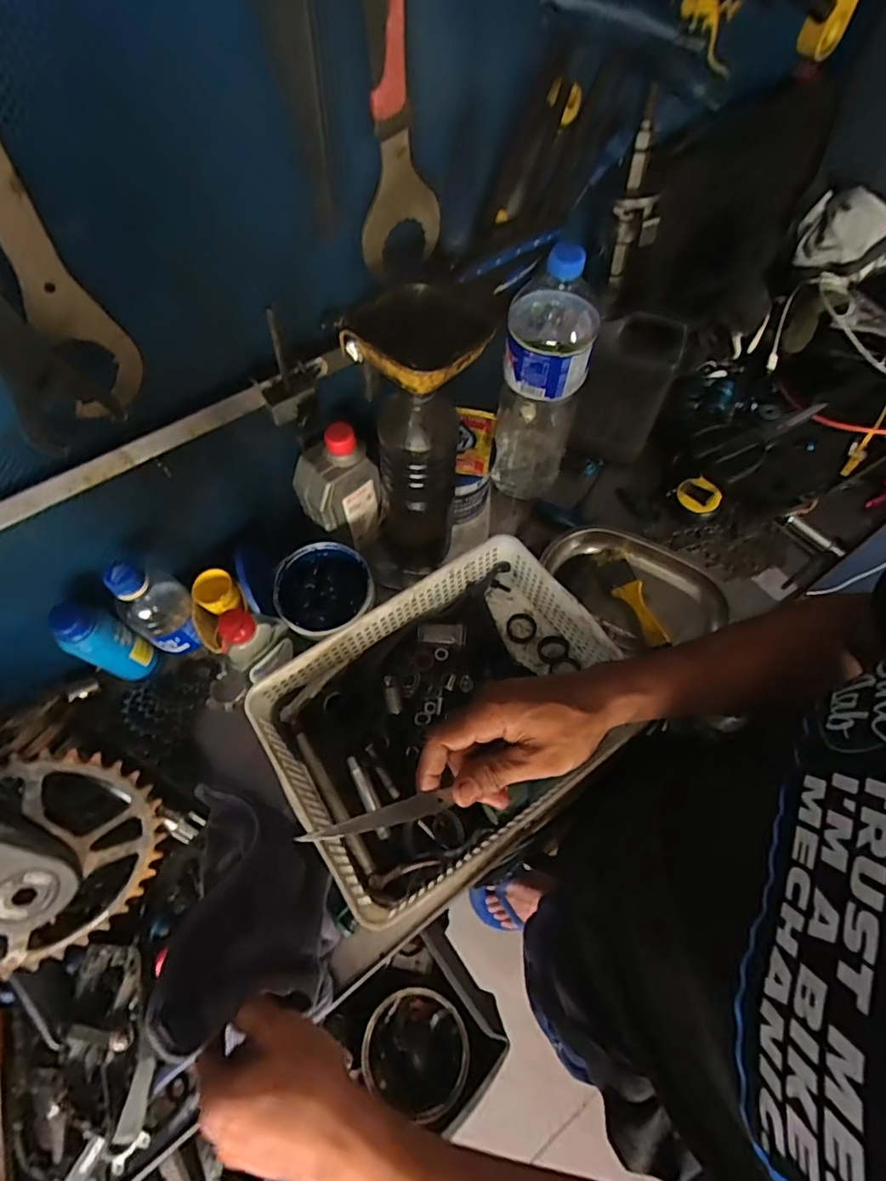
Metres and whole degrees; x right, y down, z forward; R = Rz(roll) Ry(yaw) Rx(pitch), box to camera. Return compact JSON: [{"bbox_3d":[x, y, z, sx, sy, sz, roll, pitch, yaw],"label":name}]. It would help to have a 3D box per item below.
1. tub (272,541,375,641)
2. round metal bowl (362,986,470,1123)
[{"bbox_3d":[-0.127,0.005,0.598,0.097,0.068,0.105,0,63,1],"label":"tub"},{"bbox_3d":[-0.026,0.448,0.543,0.096,0.054,0.092,0,63,1],"label":"round metal bowl"}]

